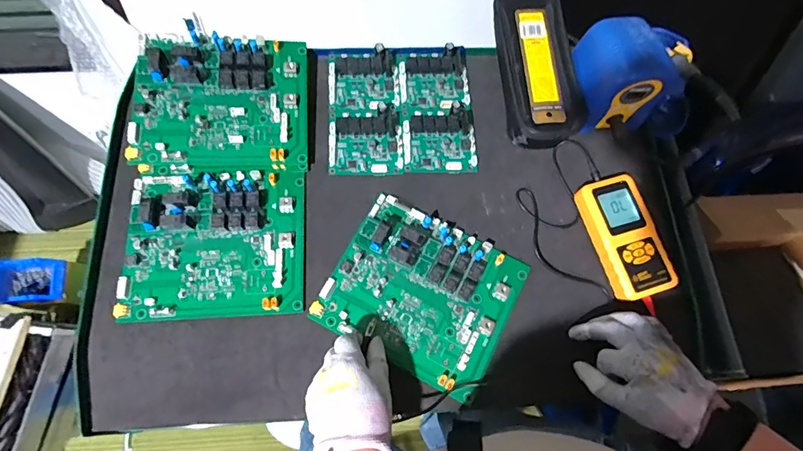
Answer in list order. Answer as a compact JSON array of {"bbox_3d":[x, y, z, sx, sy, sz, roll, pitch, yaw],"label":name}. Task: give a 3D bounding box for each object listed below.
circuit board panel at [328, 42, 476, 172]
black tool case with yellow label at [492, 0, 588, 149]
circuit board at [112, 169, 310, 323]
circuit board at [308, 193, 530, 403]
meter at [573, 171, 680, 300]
[{"bbox_3d":[-0.002,-0.153,0.558,0.188,0.021,0.176,-2,73,-2],"label":"circuit board panel"},{"bbox_3d":[0.175,-0.214,0.562,0.099,0.047,0.229,-7,73,-4],"label":"black tool case with yellow label"},{"bbox_3d":[-0.215,0.017,0.491,0.202,0.030,0.176,-2,73,-2],"label":"circuit board"},{"bbox_3d":[0.024,0.072,0.480,0.198,0.027,0.168,27,74,7],"label":"circuit board"},{"bbox_3d":[0.266,0.010,0.507,0.071,0.026,0.147,-17,74,-6],"label":"meter"}]

